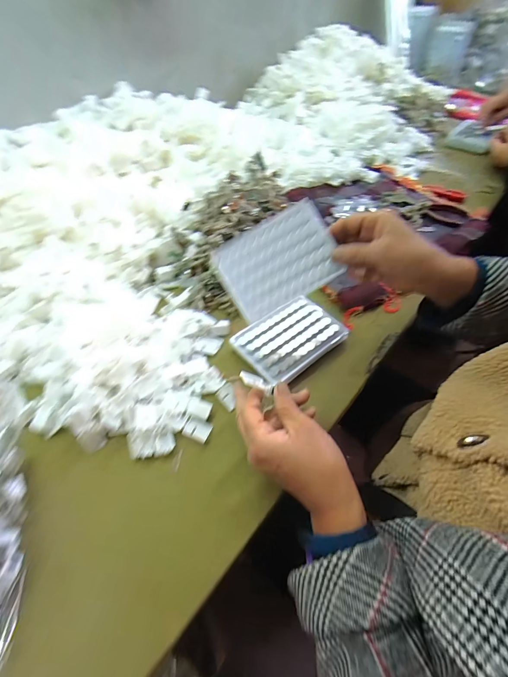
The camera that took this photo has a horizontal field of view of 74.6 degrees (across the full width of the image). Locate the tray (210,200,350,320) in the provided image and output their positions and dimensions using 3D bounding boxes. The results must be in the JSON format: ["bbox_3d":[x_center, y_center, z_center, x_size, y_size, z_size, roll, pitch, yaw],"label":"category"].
[{"bbox_3d":[0.029,-0.088,0.380,0.132,0.009,0.093,-30,90,-3],"label":"tray"}]

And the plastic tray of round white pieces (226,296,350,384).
[{"bbox_3d":[0.046,-0.003,0.443,0.128,0.016,0.098,-34,58,-22],"label":"plastic tray of round white pieces"}]

